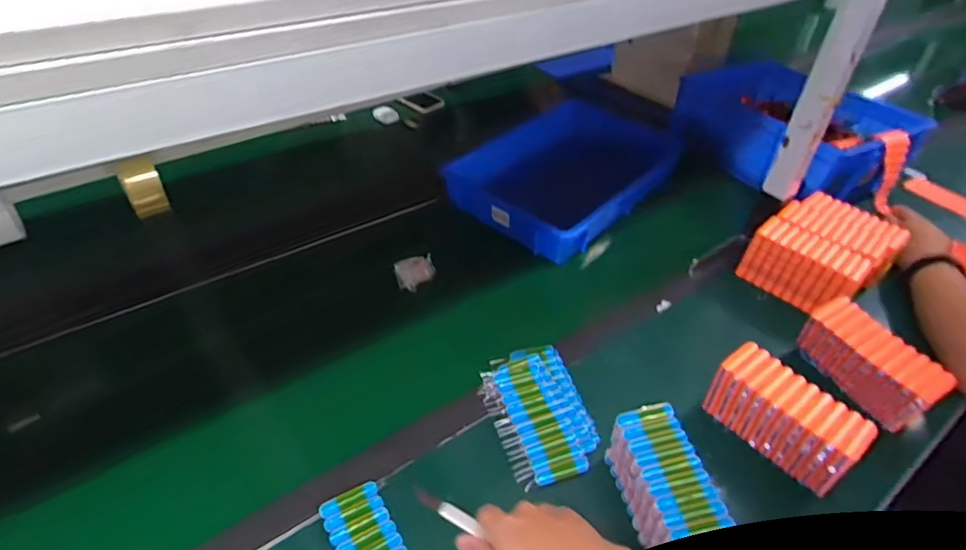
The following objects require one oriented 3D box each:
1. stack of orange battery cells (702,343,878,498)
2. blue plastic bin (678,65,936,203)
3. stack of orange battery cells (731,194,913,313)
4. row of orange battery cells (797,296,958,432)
[{"bbox_3d":[0.350,0.167,0.641,0.067,0.087,0.162,-26,48,-29],"label":"stack of orange battery cells"},{"bbox_3d":[0.656,-0.316,1.180,0.350,0.141,0.427,-14,43,-18],"label":"blue plastic bin"},{"bbox_3d":[0.569,-0.038,0.911,0.212,0.087,0.174,-30,50,-32],"label":"stack of orange battery cells"},{"bbox_3d":[0.503,0.118,0.713,0.062,0.091,0.161,-18,45,-23],"label":"row of orange battery cells"}]

